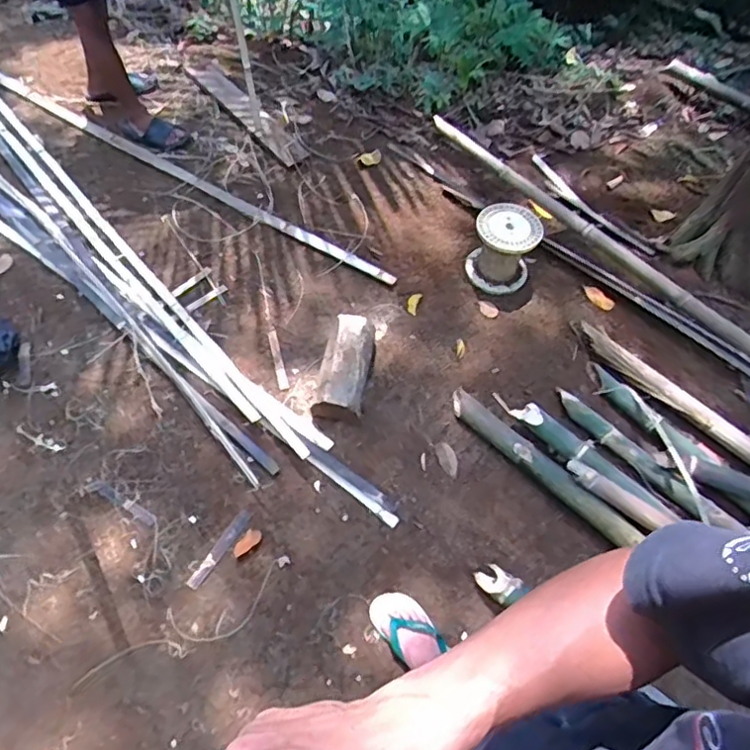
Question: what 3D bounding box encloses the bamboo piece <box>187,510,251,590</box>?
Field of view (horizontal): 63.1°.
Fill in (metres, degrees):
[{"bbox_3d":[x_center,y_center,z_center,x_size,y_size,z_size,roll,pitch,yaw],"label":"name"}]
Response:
[{"bbox_3d":[-0.384,0.431,1.517,0.037,0.009,0.215,30,64,14],"label":"bamboo piece"}]

